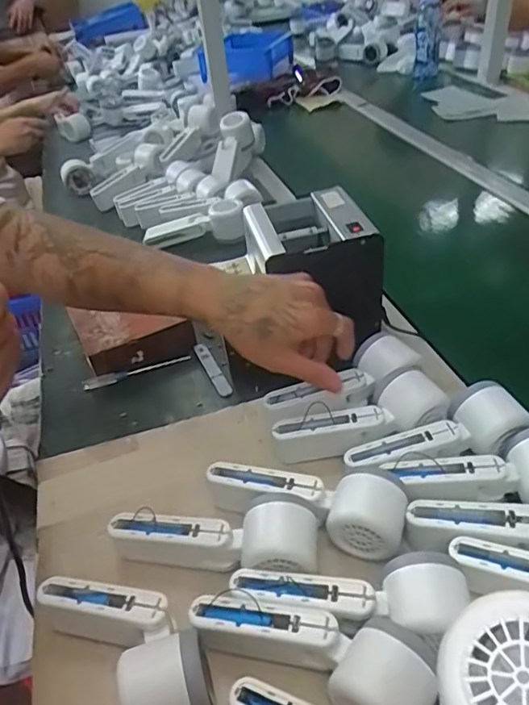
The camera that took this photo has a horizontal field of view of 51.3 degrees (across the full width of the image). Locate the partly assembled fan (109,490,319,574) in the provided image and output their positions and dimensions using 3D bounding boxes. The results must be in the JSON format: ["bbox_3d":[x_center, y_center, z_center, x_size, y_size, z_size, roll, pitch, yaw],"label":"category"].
[{"bbox_3d":[-0.042,0.153,0.440,0.166,0.053,0.055,-2,39,6],"label":"partly assembled fan"}]

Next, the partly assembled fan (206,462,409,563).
[{"bbox_3d":[0.033,0.127,0.467,0.168,0.051,0.064,5,40,15],"label":"partly assembled fan"}]

